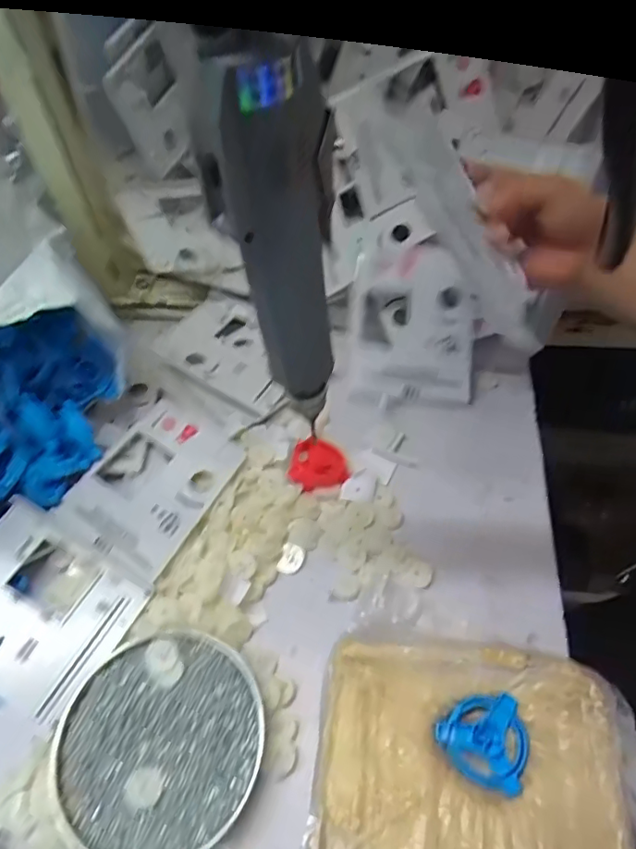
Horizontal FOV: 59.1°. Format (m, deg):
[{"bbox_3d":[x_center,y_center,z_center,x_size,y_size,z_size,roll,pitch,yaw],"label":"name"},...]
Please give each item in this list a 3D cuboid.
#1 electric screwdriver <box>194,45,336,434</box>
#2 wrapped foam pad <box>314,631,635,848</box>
[{"bbox_3d":[-0.017,-0.062,0.237,0.045,0.177,0.030,-5,53,0],"label":"electric screwdriver"},{"bbox_3d":[0.093,0.217,0.347,0.181,0.040,0.153,7,53,6],"label":"wrapped foam pad"}]

